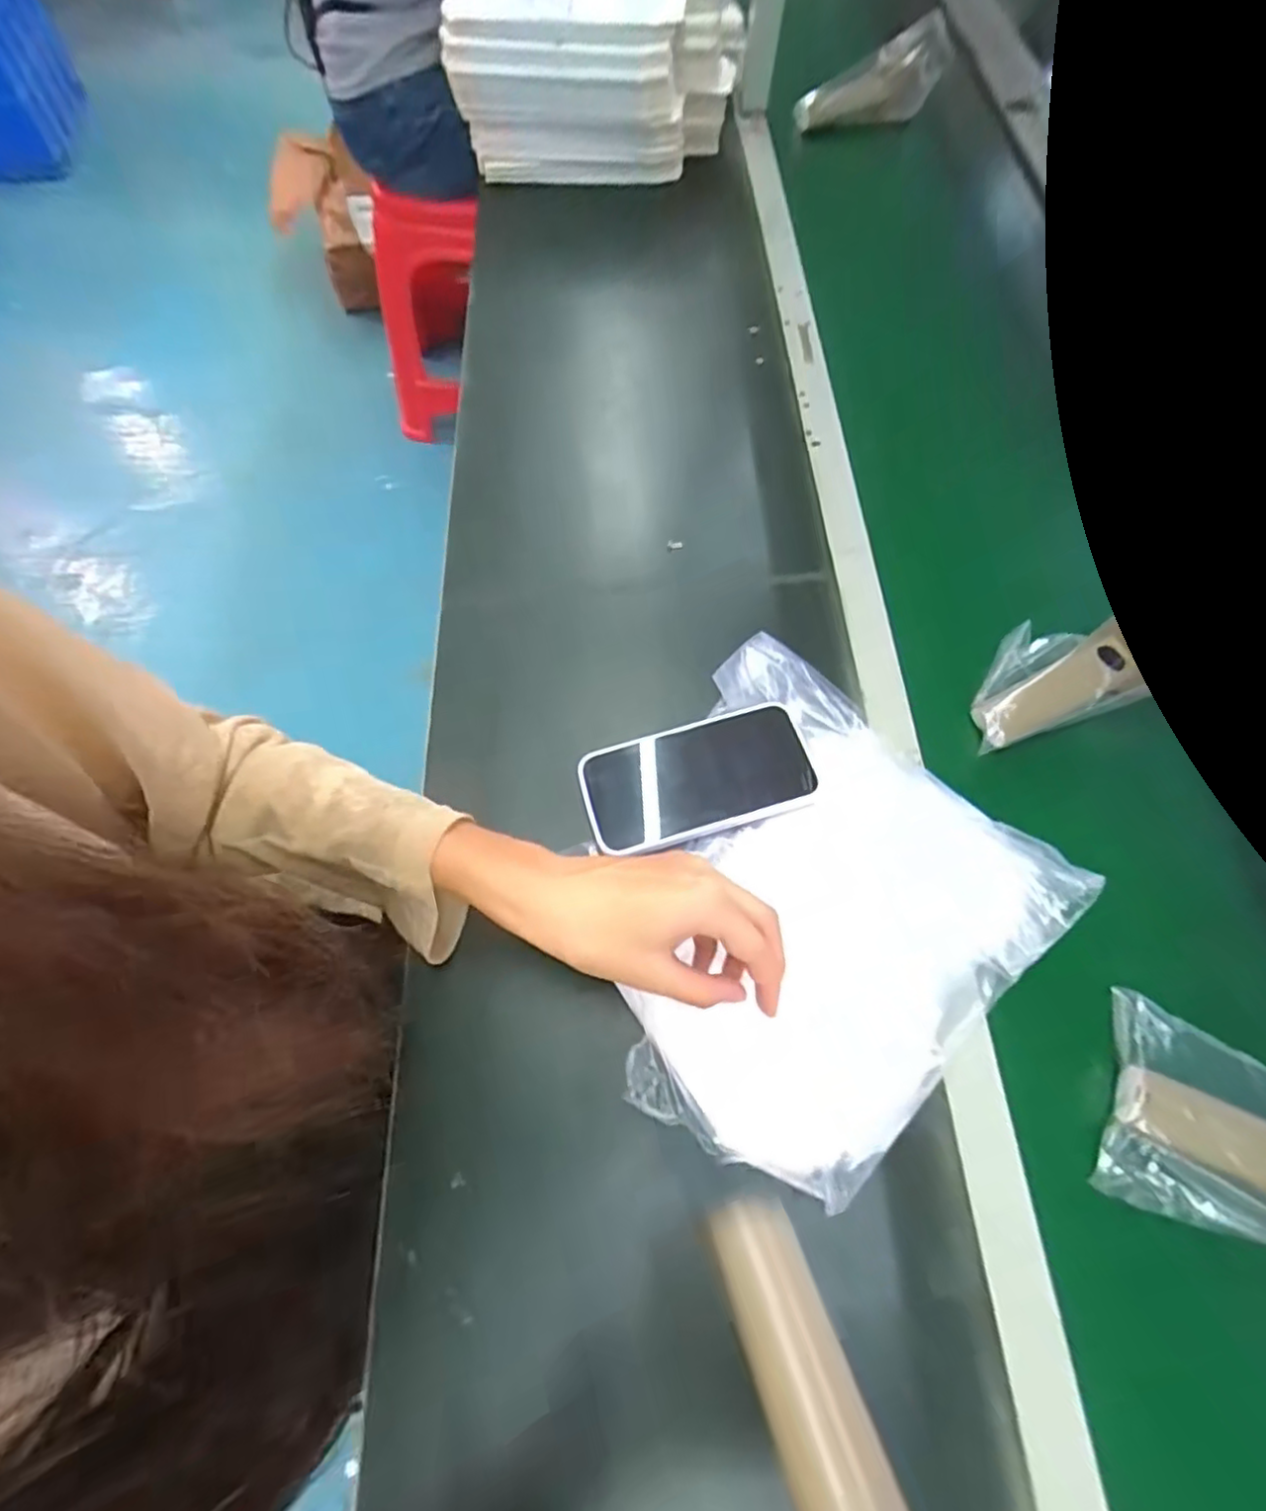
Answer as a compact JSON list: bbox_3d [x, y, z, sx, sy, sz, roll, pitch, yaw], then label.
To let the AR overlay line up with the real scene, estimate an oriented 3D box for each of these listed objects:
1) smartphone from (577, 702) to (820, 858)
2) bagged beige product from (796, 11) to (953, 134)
[{"bbox_3d":[0.044,0.015,0.438,0.149,0.018,0.078,-16,67,-10],"label":"smartphone"},{"bbox_3d":[0.275,-0.778,0.774,0.181,0.078,0.023,-20,67,3],"label":"bagged beige product"}]

